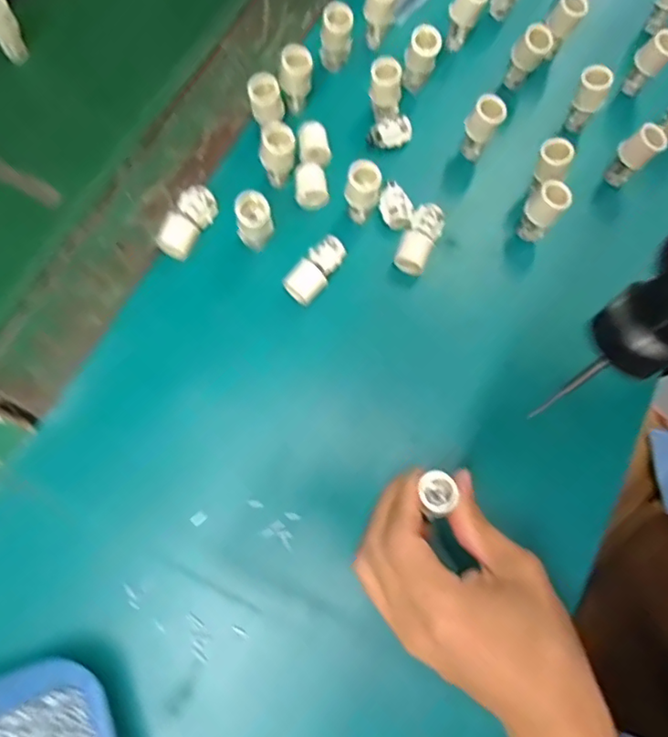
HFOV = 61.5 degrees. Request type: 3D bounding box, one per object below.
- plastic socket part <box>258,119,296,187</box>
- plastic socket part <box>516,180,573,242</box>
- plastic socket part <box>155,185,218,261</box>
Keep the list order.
[{"bbox_3d":[-0.034,-0.129,0.344,0.021,0.040,0.019,-5,73,-2],"label":"plastic socket part"},{"bbox_3d":[0.126,-0.094,0.341,0.021,0.040,0.018,44,77,11],"label":"plastic socket part"},{"bbox_3d":[-0.090,-0.090,0.344,0.019,0.015,0.047,26,74,7],"label":"plastic socket part"}]

